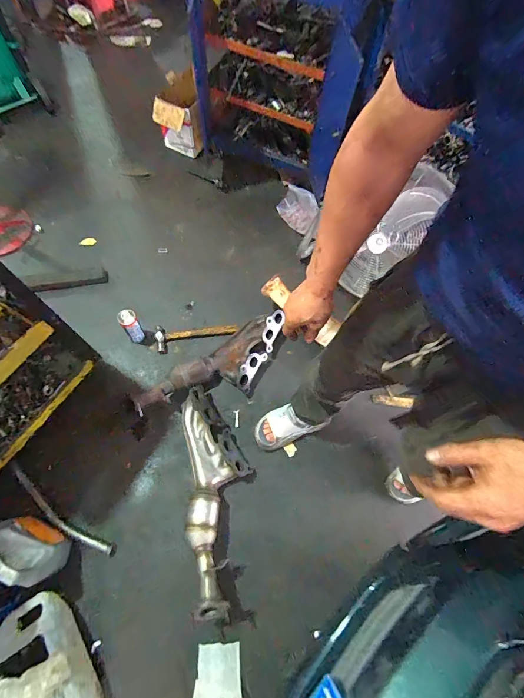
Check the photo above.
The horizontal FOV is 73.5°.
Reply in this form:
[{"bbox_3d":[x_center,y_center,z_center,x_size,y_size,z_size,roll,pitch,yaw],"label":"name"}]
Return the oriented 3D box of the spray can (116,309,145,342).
[{"bbox_3d":[-0.491,-0.083,1.326,0.061,0.160,0.057,1,66,-3],"label":"spray can"}]

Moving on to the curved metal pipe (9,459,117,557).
[{"bbox_3d":[-0.657,0.526,1.134,0.449,0.037,0.071,41,69,1],"label":"curved metal pipe"}]

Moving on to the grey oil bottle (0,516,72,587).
[{"bbox_3d":[-0.667,0.564,0.989,0.204,0.255,0.104,27,67,8],"label":"grey oil bottle"}]

